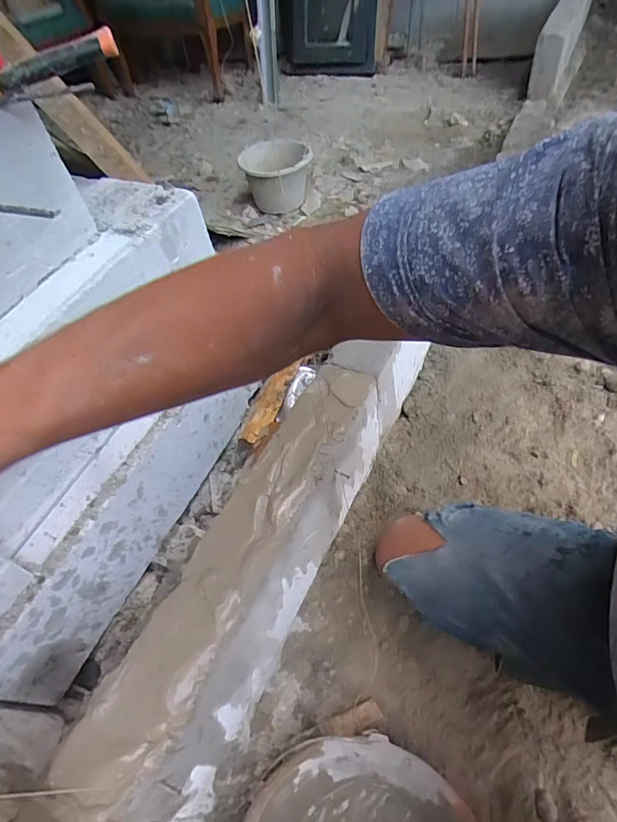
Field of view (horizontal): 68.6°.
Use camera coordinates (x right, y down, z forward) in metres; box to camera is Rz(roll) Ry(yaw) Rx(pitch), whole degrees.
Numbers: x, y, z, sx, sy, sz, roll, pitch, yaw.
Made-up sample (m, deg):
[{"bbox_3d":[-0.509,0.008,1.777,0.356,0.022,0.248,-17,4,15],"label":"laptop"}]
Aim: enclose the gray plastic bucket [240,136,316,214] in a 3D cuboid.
[{"bbox_3d":[-0.099,-0.776,1.484,0.216,0.151,0.216,-5,52,6],"label":"gray plastic bucket"}]

